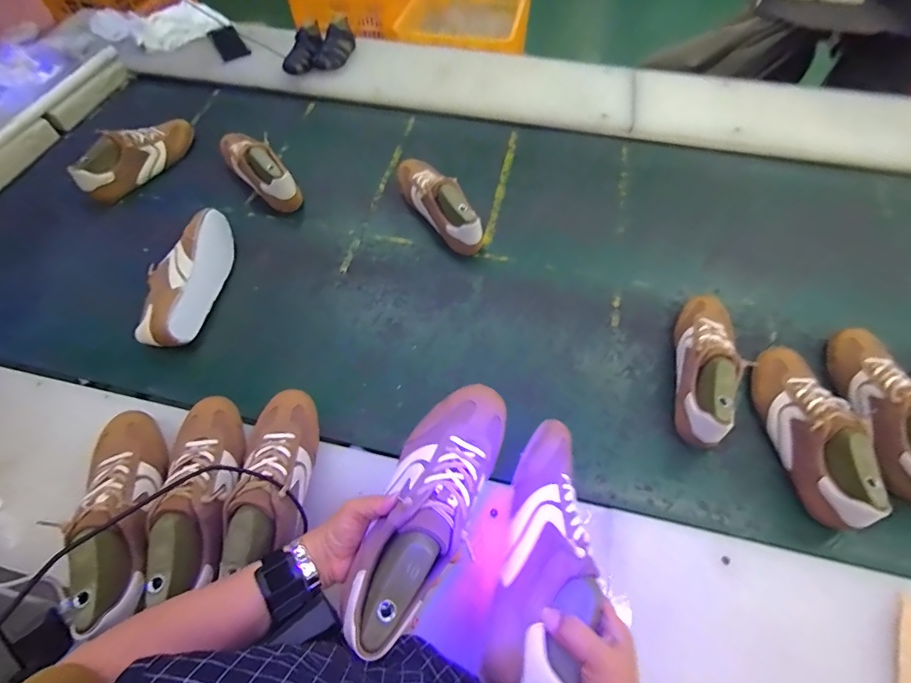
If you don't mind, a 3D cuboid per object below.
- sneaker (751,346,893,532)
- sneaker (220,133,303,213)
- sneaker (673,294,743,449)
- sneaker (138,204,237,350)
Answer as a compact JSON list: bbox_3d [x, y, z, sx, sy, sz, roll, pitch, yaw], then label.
[{"bbox_3d":[0.520,0.124,0.632,0.080,0.098,0.272,3,60,2],"label":"sneaker"},{"bbox_3d":[-0.432,-0.385,0.929,0.081,0.093,0.266,-39,66,-20],"label":"sneaker"},{"bbox_3d":[0.401,0.027,0.688,0.077,0.095,0.275,17,61,10],"label":"sneaker"},{"bbox_3d":[-0.485,-0.121,0.777,0.101,0.088,0.267,3,60,3],"label":"sneaker"}]

